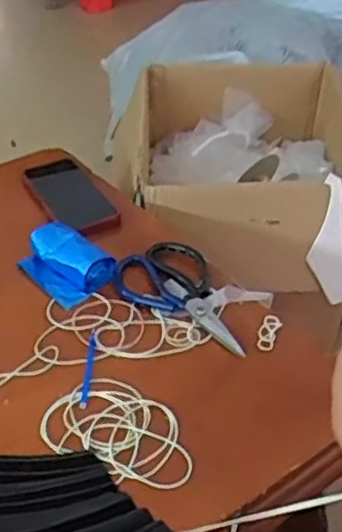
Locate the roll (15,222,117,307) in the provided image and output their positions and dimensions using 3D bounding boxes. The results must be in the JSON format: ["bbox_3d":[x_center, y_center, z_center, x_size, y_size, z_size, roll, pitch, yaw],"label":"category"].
[{"bbox_3d":[-0.123,-0.009,0.783,0.075,0.037,0.119,-30,47,-29],"label":"roll"}]

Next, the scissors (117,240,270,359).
[{"bbox_3d":[0.023,0.024,0.758,0.179,0.014,0.106,22,45,27],"label":"scissors"}]

